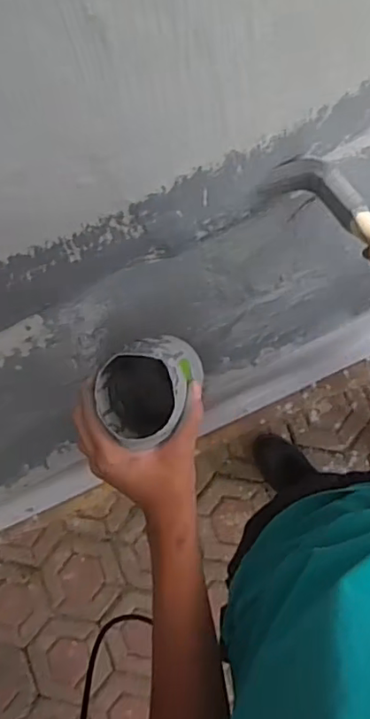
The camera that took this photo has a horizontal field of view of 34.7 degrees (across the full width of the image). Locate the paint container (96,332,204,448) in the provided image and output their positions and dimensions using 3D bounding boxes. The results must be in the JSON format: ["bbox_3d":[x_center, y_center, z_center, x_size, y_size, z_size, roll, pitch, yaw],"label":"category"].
[{"bbox_3d":[-0.027,0.024,0.497,0.089,0.101,0.077,-27,83,5],"label":"paint container"}]

